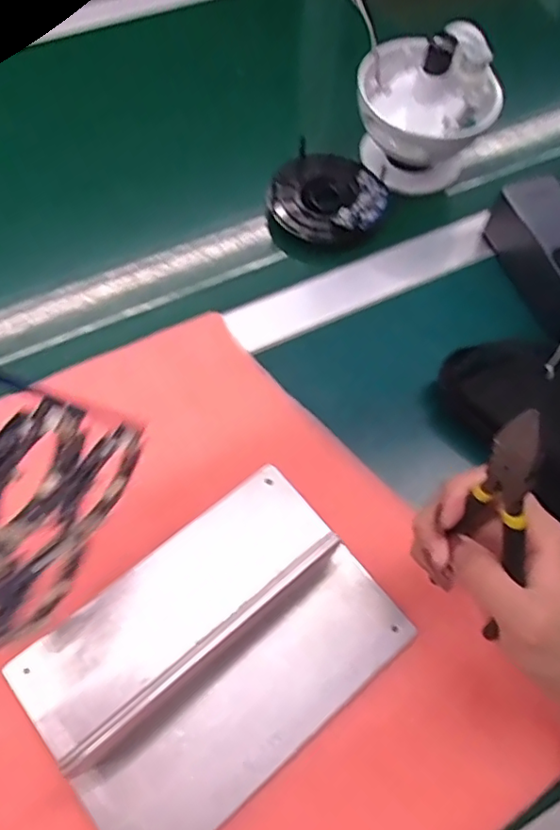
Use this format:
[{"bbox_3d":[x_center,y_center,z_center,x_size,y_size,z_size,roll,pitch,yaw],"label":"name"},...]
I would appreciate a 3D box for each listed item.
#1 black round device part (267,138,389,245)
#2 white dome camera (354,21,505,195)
[{"bbox_3d":[0.041,-0.201,0.519,0.100,0.032,0.105,0,65,-1],"label":"black round device part"},{"bbox_3d":[0.127,-0.273,0.508,0.115,0.096,0.120,17,66,7],"label":"white dome camera"}]

